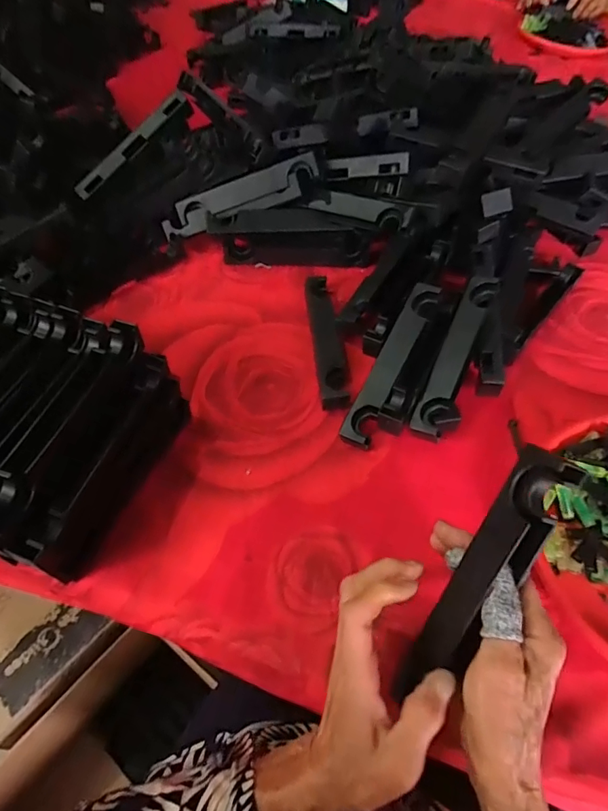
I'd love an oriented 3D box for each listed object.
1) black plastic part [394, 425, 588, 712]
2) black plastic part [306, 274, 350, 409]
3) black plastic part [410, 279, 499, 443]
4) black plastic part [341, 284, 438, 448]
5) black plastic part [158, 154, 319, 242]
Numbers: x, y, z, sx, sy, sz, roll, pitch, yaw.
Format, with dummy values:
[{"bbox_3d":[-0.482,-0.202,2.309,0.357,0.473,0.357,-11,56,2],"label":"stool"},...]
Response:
[{"bbox_3d":[0.108,0.111,0.302,0.044,0.022,0.188,30,98,18],"label":"black plastic part"},{"bbox_3d":[0.027,-0.079,0.555,0.034,0.026,0.191,-3,55,-5],"label":"black plastic part"},{"bbox_3d":[0.160,-0.052,0.495,0.039,0.026,0.189,21,73,14],"label":"black plastic part"},{"bbox_3d":[0.093,-0.045,0.499,0.028,0.019,0.191,24,75,15],"label":"black plastic part"},{"bbox_3d":[-0.085,-0.270,0.627,0.217,0.047,0.035,-14,56,14],"label":"black plastic part"}]

